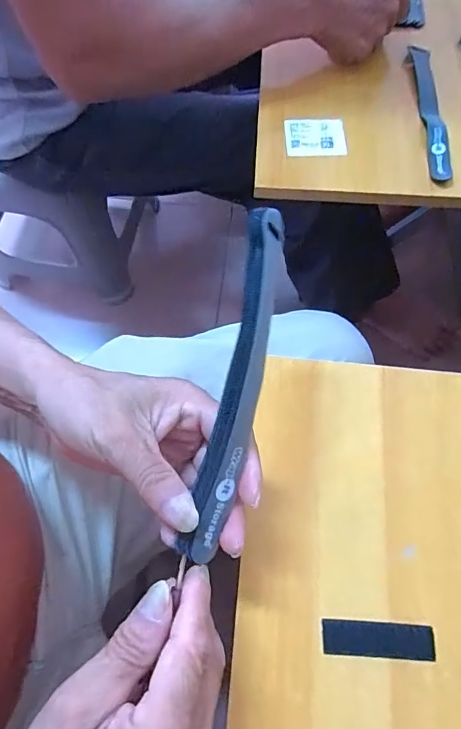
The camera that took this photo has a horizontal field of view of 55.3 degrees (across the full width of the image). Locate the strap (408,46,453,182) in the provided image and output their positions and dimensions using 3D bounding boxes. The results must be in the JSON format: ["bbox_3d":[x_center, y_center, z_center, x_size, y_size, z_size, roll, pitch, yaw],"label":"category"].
[{"bbox_3d":[0.211,-0.266,0.466,0.022,0.013,0.195,2,66,2],"label":"strap"}]

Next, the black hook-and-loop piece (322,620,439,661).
[{"bbox_3d":[0.093,0.173,0.277,0.069,0.004,0.020,2,66,2],"label":"black hook-and-loop piece"}]

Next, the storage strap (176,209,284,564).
[{"bbox_3d":[0.005,0.010,0.246,0.023,0.017,0.193,12,86,7],"label":"storage strap"}]

